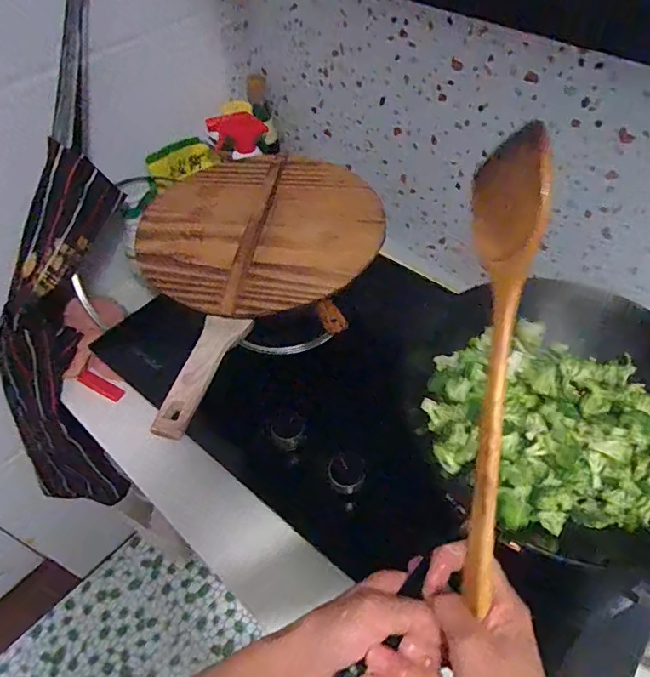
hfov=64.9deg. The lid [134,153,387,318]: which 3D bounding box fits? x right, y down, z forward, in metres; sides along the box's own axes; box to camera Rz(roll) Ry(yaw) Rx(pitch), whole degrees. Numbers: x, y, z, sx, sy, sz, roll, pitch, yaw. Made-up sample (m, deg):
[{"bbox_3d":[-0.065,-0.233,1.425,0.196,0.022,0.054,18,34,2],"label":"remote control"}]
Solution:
[{"bbox_3d":[-0.082,-0.147,0.645,0.293,0.042,0.283,-1,51,1],"label":"lid"}]

